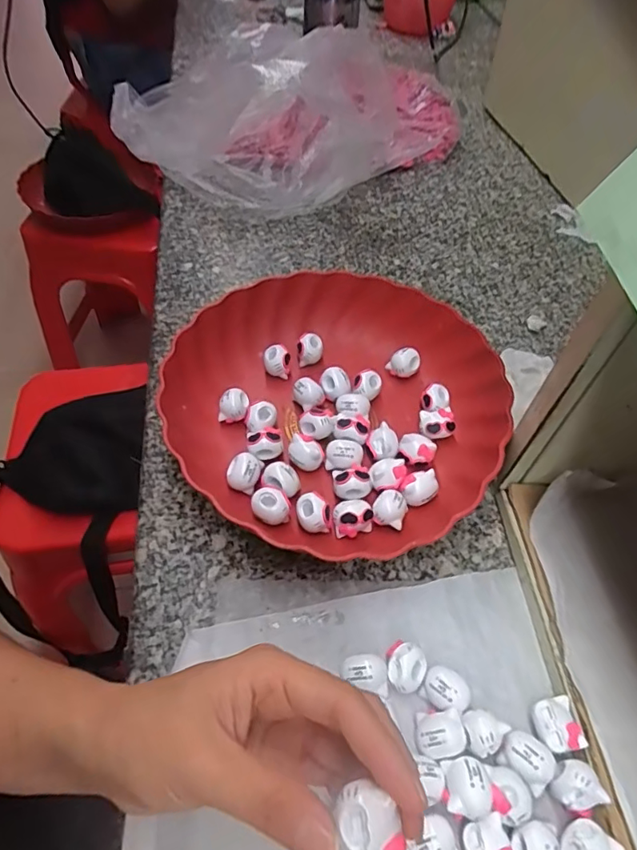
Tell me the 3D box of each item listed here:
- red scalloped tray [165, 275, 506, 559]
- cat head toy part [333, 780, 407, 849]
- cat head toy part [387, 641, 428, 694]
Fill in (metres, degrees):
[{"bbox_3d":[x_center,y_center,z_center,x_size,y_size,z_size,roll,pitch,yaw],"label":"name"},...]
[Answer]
[{"bbox_3d":[0.020,-0.019,0.396,0.248,0.053,0.241,-34,59,-28],"label":"red scalloped tray"},{"bbox_3d":[0.016,0.130,0.169,0.020,0.012,0.024,-10,51,-12],"label":"cat head toy part"},{"bbox_3d":[0.047,0.135,0.292,0.024,0.020,0.023,2,50,-2],"label":"cat head toy part"}]

